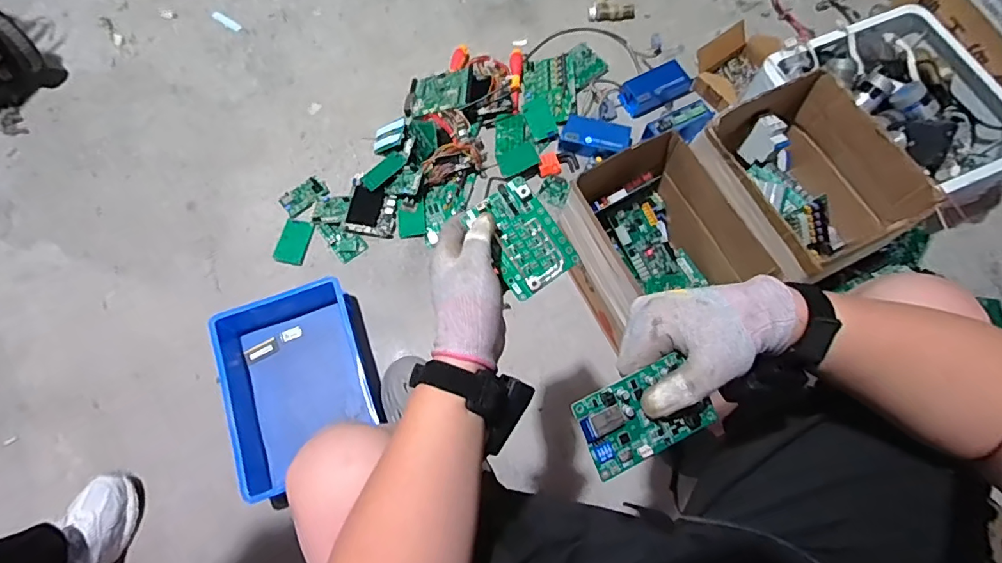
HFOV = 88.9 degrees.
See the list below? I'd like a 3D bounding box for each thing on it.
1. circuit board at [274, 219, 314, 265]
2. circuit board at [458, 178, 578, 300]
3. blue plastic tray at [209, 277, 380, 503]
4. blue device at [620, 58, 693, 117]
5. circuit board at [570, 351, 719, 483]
[{"bbox_3d":[-0.466,-0.088,1.148,0.070,0.010,0.103,11,71,4],"label":"circuit board"},{"bbox_3d":[0.020,-0.042,0.484,0.069,0.009,0.100,-34,91,-5],"label":"circuit board"},{"bbox_3d":[-0.392,0.195,1.002,0.262,0.115,0.354,-21,72,-7],"label":"blue plastic tray"},{"bbox_3d":[0.380,-0.480,1.266,0.178,0.046,0.086,-26,73,-9],"label":"blue device"},{"bbox_3d":[0.103,0.093,0.359,0.097,0.007,0.060,-23,96,-13],"label":"circuit board"}]

